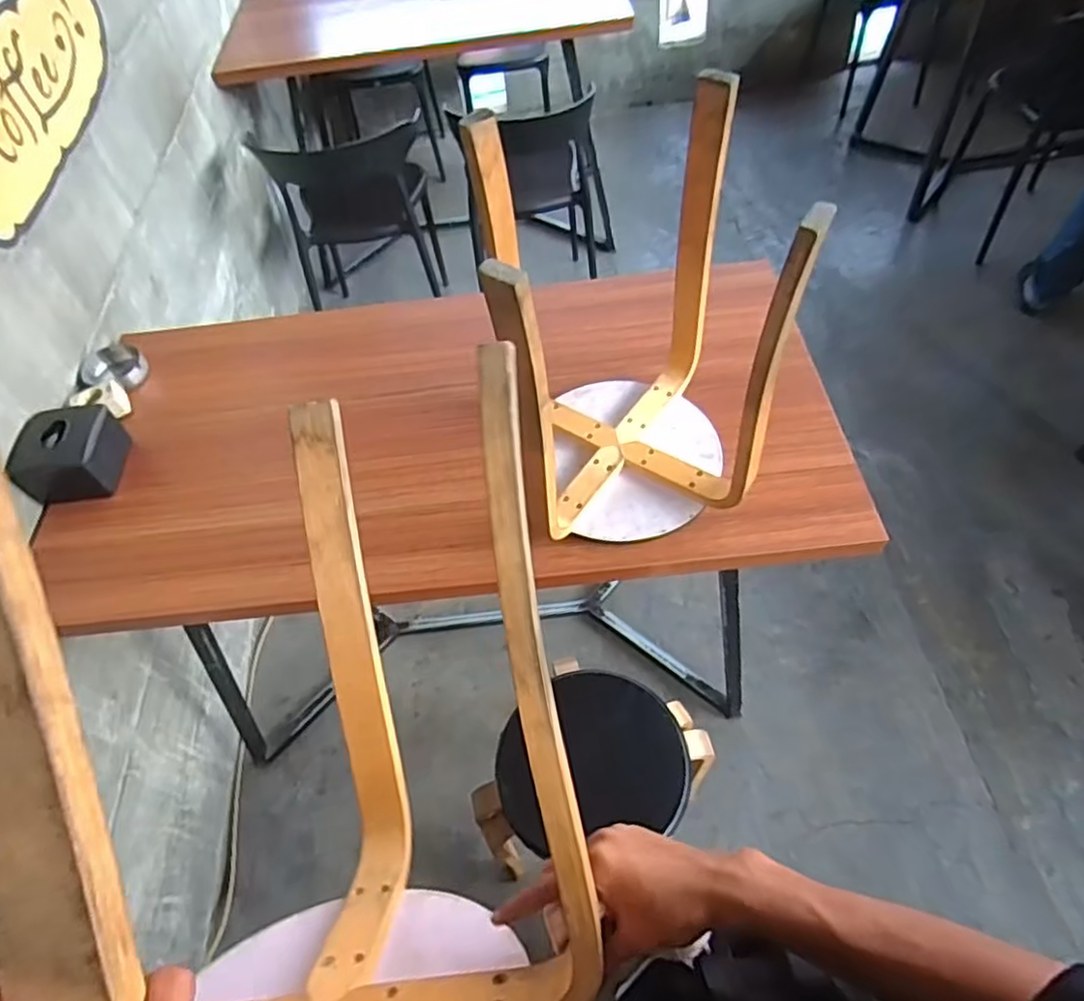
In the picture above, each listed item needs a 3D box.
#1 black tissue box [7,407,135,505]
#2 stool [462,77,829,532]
[{"bbox_3d":[-0.697,-0.075,1.011,0.120,0.081,0.132,-9,56,-5],"label":"black tissue box"},{"bbox_3d":[0.096,-0.187,0.802,0.313,0.427,0.291,-5,55,-2],"label":"stool"}]

